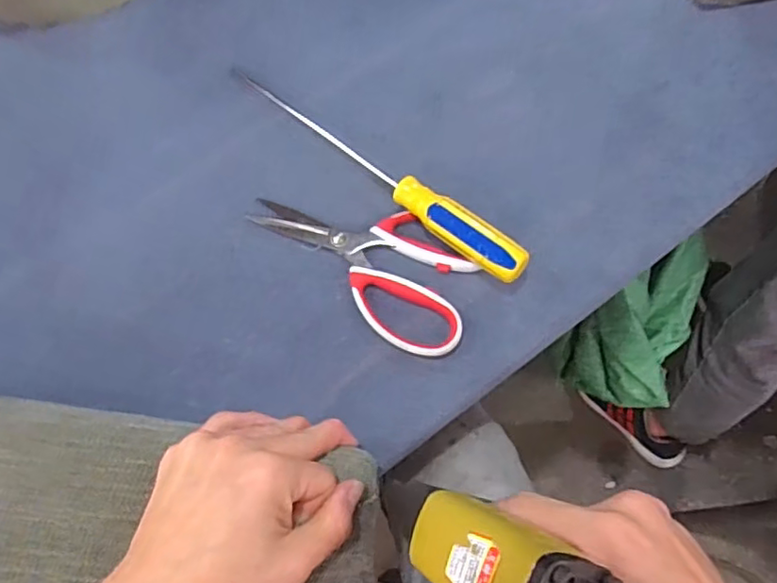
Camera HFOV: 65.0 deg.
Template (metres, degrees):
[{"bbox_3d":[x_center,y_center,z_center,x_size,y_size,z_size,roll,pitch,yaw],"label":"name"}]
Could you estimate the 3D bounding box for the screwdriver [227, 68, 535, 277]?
[{"bbox_3d":[-0.018,-0.100,0.476,0.294,0.027,0.027,37,70,16],"label":"screwdriver"}]

